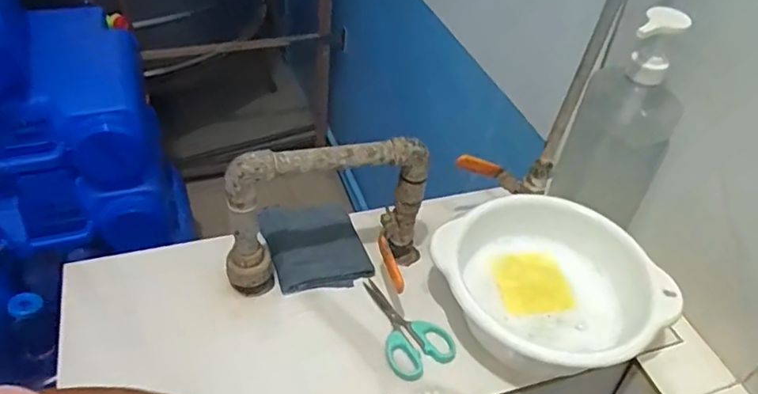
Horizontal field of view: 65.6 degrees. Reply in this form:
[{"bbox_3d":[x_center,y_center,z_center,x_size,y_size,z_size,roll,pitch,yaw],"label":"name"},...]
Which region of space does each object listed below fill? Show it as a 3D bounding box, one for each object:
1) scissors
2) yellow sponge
[{"bbox_3d":[0.027,0.125,0.597,0.068,0.004,0.121,-13,46,-19],"label":"scissors"},{"bbox_3d":[0.159,0.089,0.615,0.072,0.014,0.074,-6,44,-13],"label":"yellow sponge"}]

